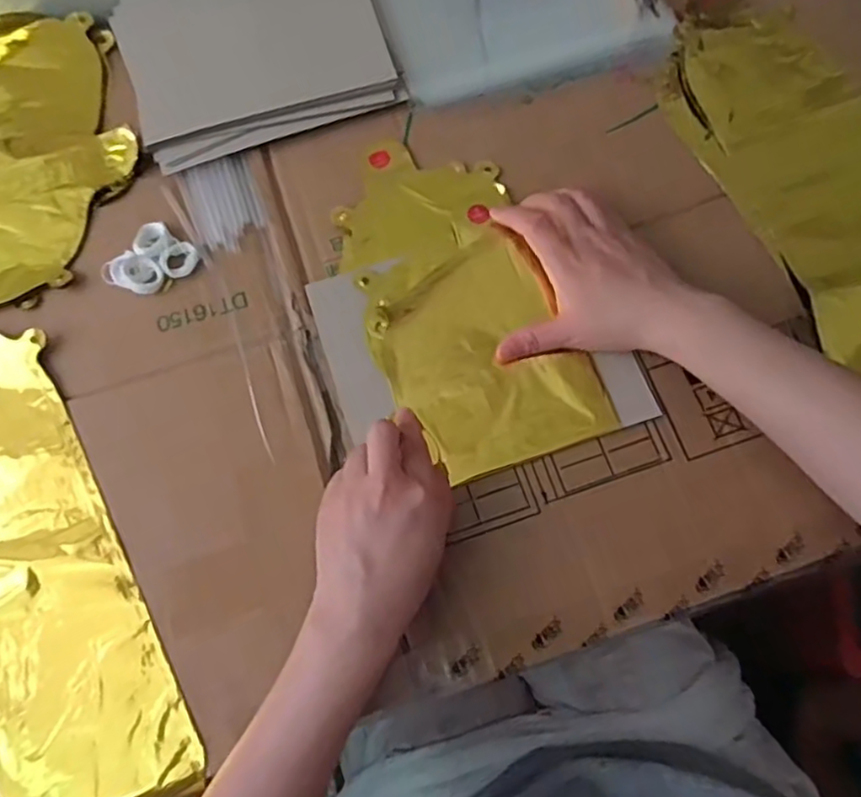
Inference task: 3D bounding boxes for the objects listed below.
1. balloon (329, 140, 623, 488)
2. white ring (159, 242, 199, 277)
[{"bbox_3d":[0.015,-0.073,0.449,0.126,0.018,0.251,-24,75,-5],"label":"balloon"},{"bbox_3d":[-0.175,-0.096,0.462,0.025,0.008,0.021,-24,74,-5],"label":"white ring"}]

